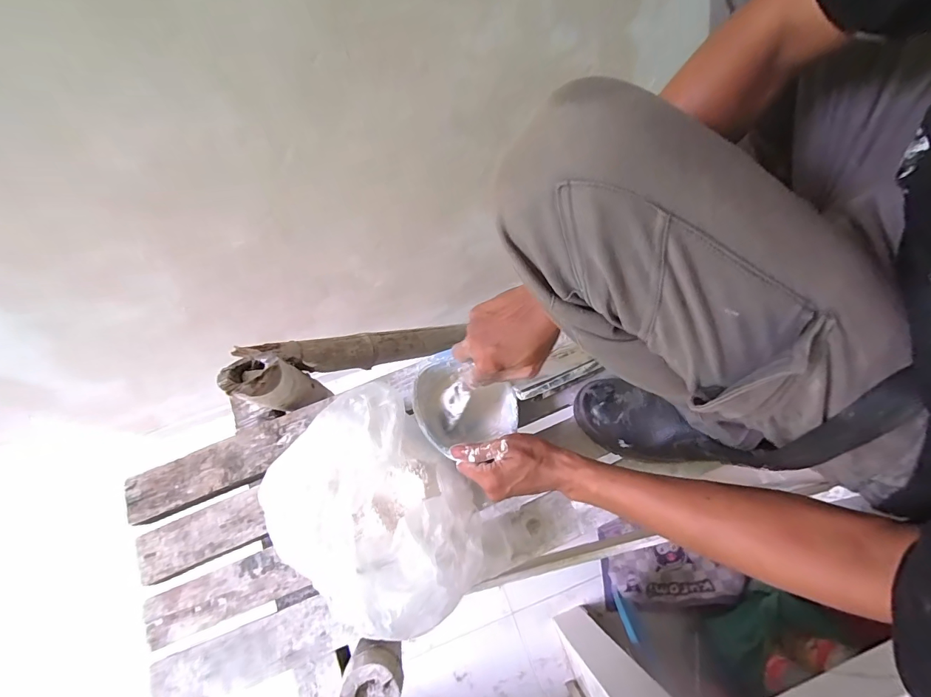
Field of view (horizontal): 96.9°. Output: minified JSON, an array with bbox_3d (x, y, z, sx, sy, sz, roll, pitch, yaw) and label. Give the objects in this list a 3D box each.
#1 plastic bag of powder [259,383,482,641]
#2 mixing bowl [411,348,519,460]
[{"bbox_3d":[-0.111,0.180,0.462,0.208,0.112,0.245,-38,74,-12],"label":"plastic bag of powder"},{"bbox_3d":[-0.006,0.062,0.535,0.121,0.072,0.128,0,70,0],"label":"mixing bowl"}]

